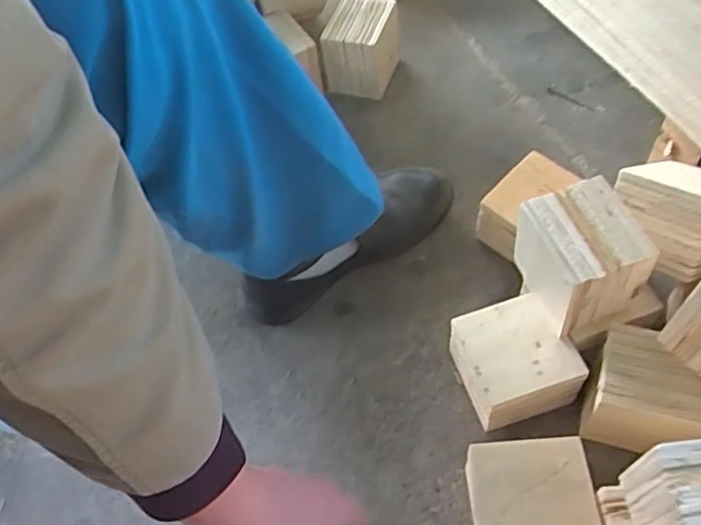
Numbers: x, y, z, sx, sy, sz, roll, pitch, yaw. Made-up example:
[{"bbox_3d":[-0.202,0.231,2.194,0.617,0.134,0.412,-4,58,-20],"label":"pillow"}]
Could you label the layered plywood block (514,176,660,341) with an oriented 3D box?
[{"bbox_3d":[0.206,-0.002,0.579,0.091,0.093,0.100,-19,57,-6],"label":"layered plywood block"}]

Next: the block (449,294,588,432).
[{"bbox_3d":[0.157,0.101,0.630,0.105,0.082,0.101,-18,57,-5],"label":"block"}]

